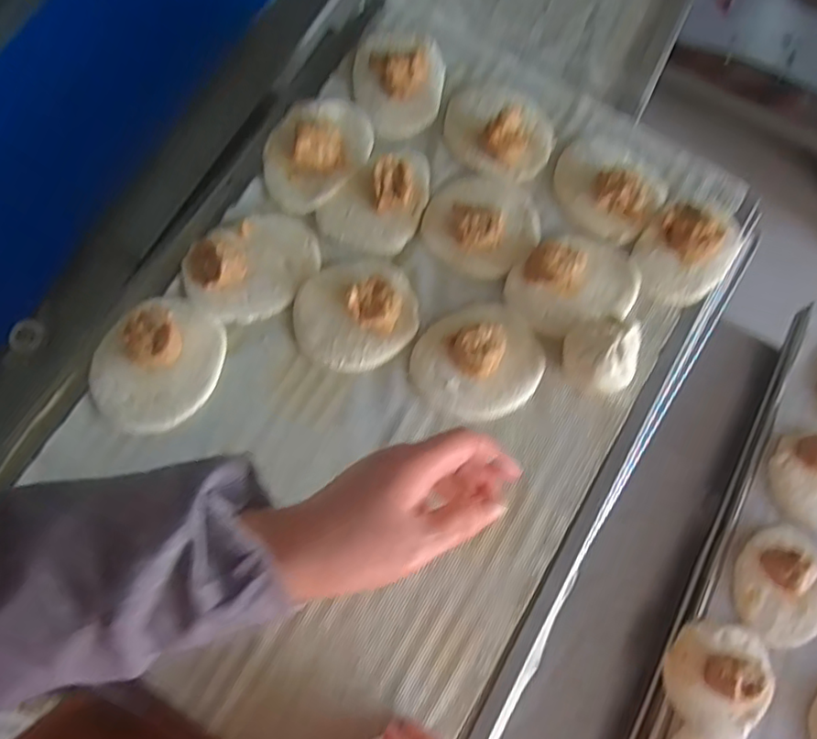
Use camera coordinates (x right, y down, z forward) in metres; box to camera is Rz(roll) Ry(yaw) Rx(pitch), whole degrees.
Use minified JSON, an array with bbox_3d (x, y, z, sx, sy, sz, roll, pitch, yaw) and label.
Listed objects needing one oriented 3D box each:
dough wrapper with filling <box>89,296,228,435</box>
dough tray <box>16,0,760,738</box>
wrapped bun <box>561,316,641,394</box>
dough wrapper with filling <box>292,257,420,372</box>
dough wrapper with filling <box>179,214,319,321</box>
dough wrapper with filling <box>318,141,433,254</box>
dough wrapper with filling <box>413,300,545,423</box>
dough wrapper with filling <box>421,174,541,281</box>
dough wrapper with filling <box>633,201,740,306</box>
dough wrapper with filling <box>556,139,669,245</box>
[{"bbox_3d":[-0.194,-0.007,0.453,0.108,0.036,0.093,-37,81,-10],"label":"dough wrapper with filling"},{"bbox_3d":[-0.009,-0.002,0.471,0.406,0.051,0.586,32,79,6],"label":"dough tray"},{"bbox_3d":[0.147,-0.011,0.460,0.051,0.043,0.056,1,76,-3],"label":"wrapped bun"},{"bbox_3d":[-0.043,-0.050,0.468,0.097,0.036,0.089,1,76,-3],"label":"dough wrapper with filling"},{"bbox_3d":[-0.127,-0.086,0.474,0.111,0.032,0.082,-19,78,-7],"label":"dough wrapper with filling"},{"bbox_3d":[-0.021,-0.147,0.493,0.071,0.029,0.103,35,77,6],"label":"dough wrapper with filling"},{"bbox_3d":[0.055,-0.008,0.464,0.098,0.030,0.089,-37,81,-10],"label":"dough wrapper with filling"},{"bbox_3d":[0.062,-0.124,0.492,0.092,0.030,0.085,1,76,-3],"label":"dough wrapper with filling"},{"bbox_3d":[0.234,-0.103,0.491,0.072,0.031,0.101,39,78,7],"label":"dough wrapper with filling"},{"bbox_3d":[0.170,-0.160,0.501,0.096,0.034,0.079,39,78,7],"label":"dough wrapper with filling"}]

